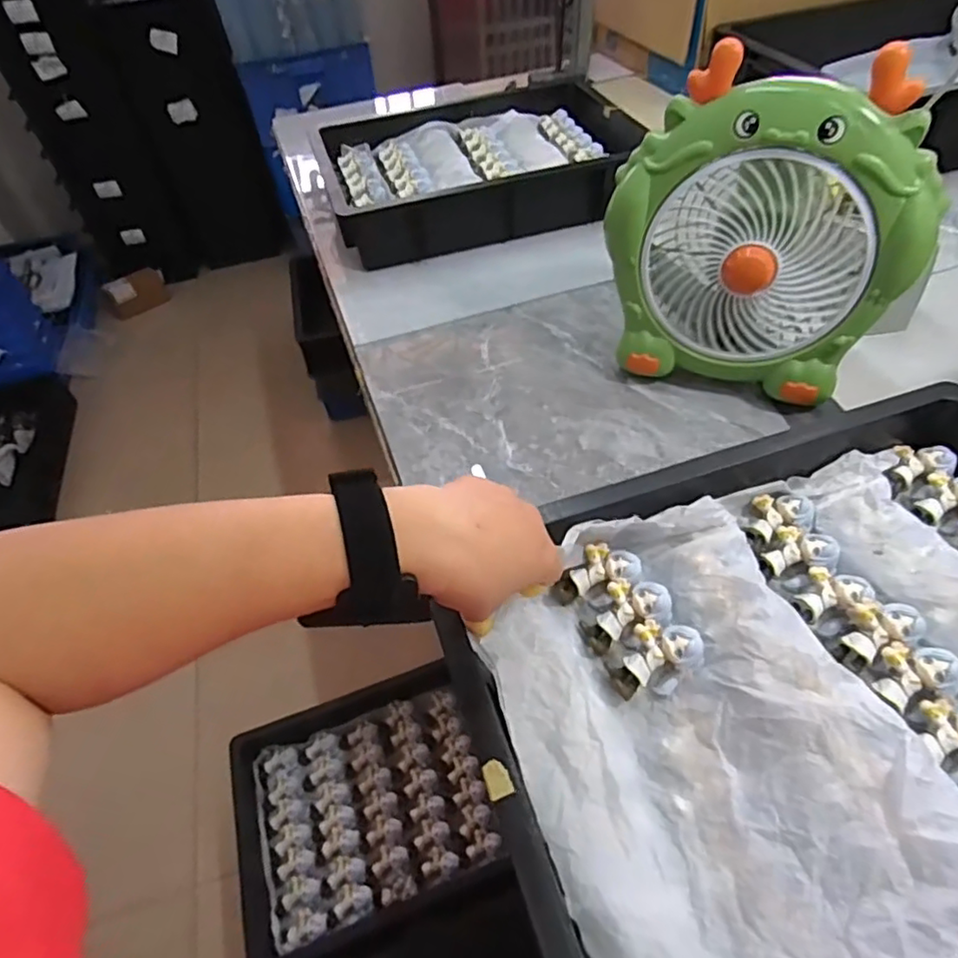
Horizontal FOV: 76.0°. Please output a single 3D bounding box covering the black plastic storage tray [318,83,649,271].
[{"bbox_3d":[-0.016,-0.480,0.927,0.422,0.077,0.338,-13,49,-6],"label":"black plastic storage tray"}]

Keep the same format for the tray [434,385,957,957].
[{"bbox_3d":[0.224,0.113,0.365,0.456,0.070,0.305,-18,50,-10],"label":"tray"}]

